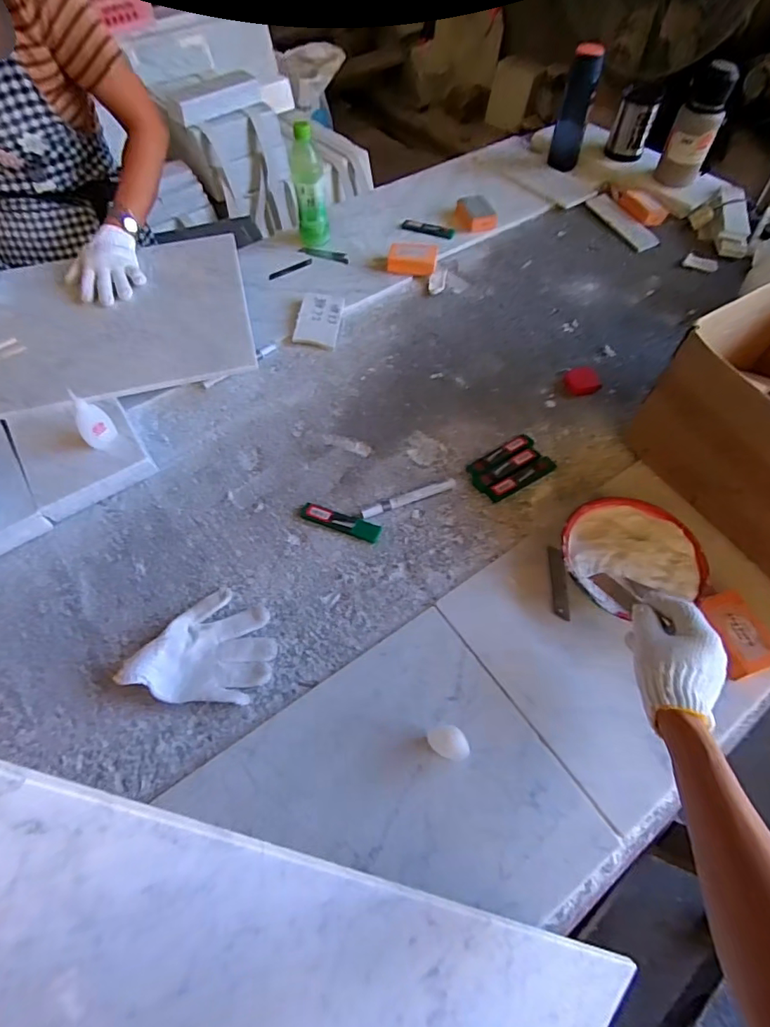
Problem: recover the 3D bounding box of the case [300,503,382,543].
[{"bbox_3d":[-0.062,0.012,0.702,0.116,0.006,0.027,19,59,12],"label":"case"}]

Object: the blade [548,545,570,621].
[{"bbox_3d":[0.225,0.089,0.649,0.019,0.006,0.102,-3,57,15],"label":"blade"}]

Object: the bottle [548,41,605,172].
[{"bbox_3d":[0.430,-0.911,1.147,0.068,0.227,0.081,8,60,8],"label":"bottle"}]

